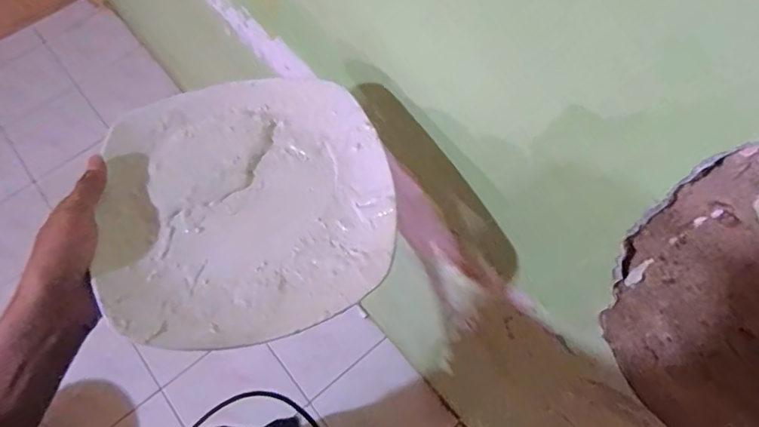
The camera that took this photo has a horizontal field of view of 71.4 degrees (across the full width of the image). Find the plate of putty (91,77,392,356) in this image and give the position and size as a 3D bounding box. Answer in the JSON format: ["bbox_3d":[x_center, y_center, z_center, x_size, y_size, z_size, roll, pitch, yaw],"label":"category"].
[{"bbox_3d":[-0.105,-0.010,0.423,0.219,0.030,0.229,-1,59,2],"label":"plate of putty"}]

